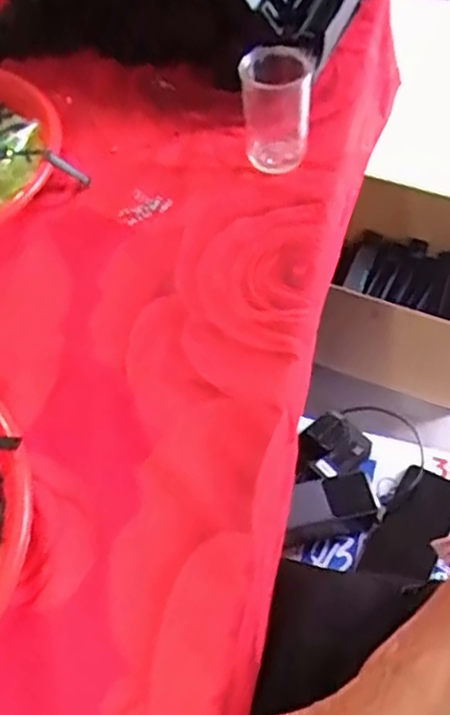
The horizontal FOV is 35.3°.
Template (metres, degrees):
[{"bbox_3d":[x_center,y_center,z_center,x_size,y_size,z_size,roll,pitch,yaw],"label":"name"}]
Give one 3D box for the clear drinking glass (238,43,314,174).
[{"bbox_3d":[0.038,-0.187,0.537,0.051,0.085,0.054,1,54,3],"label":"clear drinking glass"}]

